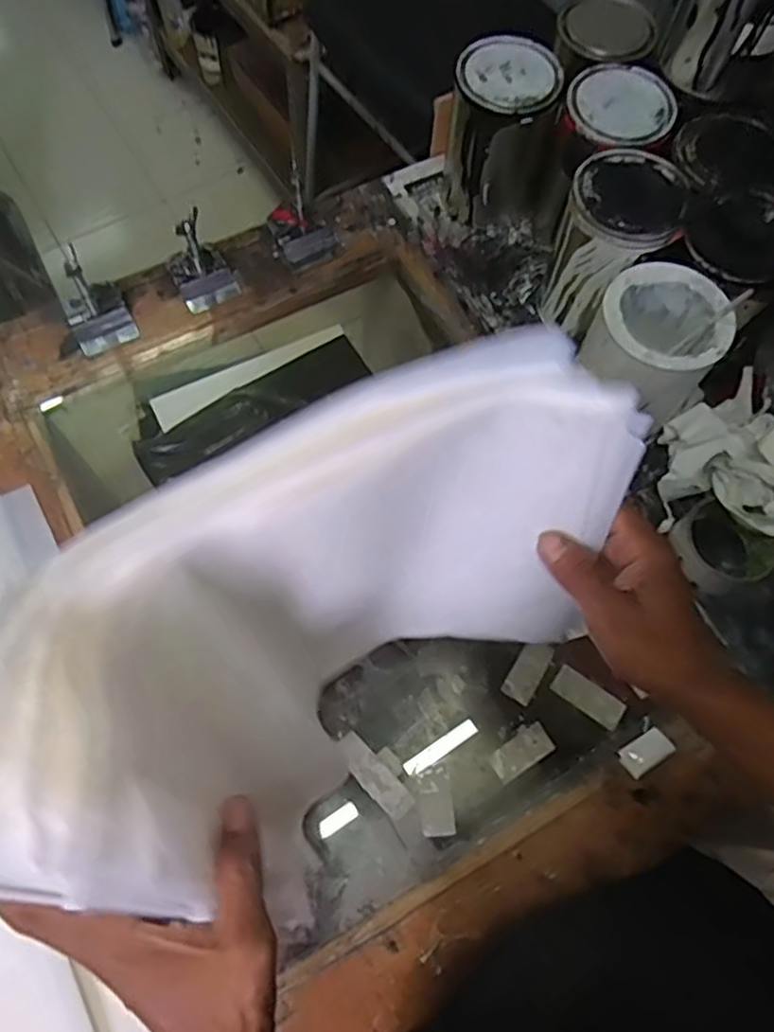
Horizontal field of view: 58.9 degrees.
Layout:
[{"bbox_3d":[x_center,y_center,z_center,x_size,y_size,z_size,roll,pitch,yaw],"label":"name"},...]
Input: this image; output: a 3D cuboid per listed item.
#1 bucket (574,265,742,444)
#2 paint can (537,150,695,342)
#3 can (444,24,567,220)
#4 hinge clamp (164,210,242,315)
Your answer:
[{"bbox_3d":[0.241,-0.153,0.634,0.107,0.121,0.105,1,67,-2],"label":"bucket"},{"bbox_3d":[0.217,-0.261,0.685,0.099,0.164,0.104,1,67,-2],"label":"paint can"},{"bbox_3d":[0.117,-0.410,0.746,0.099,0.154,0.108,1,67,-2],"label":"can"},{"bbox_3d":[-0.201,-0.272,0.733,0.070,0.102,0.075,-39,74,-16],"label":"hinge clamp"}]

